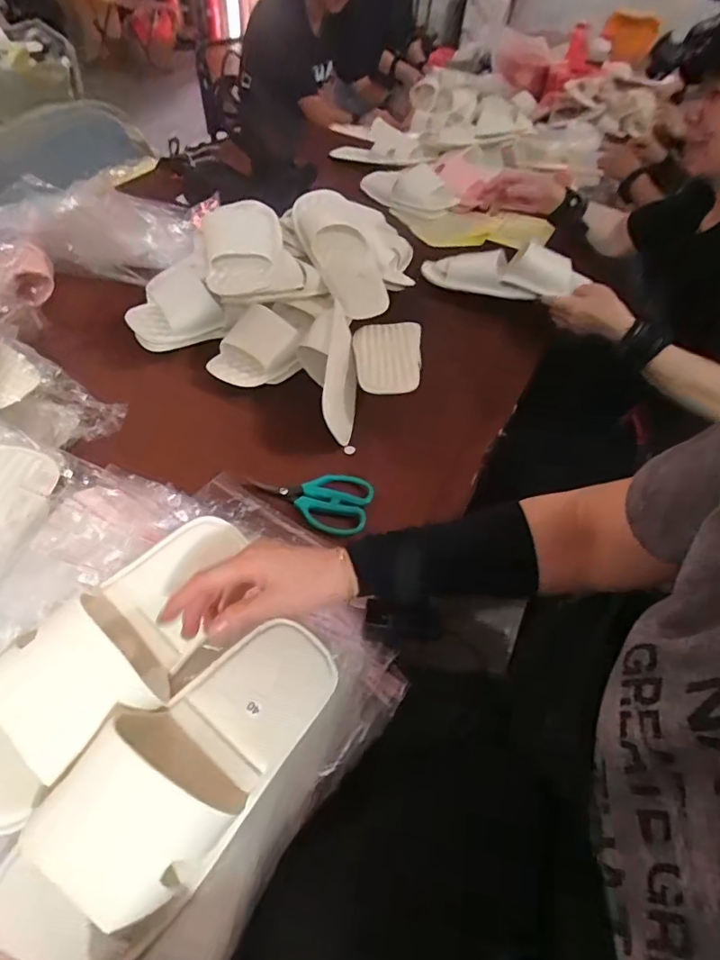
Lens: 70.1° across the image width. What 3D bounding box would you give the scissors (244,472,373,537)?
[{"bbox_3d":[-0.060,0.018,0.605,0.144,0.012,0.082,12,50,4],"label":"scissors"}]

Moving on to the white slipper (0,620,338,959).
[{"bbox_3d":[-0.128,0.210,0.379,0.110,0.076,0.274,35,51,21],"label":"white slipper"}]

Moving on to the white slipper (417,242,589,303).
[{"bbox_3d":[0.246,-0.373,0.886,0.249,0.083,0.091,18,51,9],"label":"white slipper"}]

